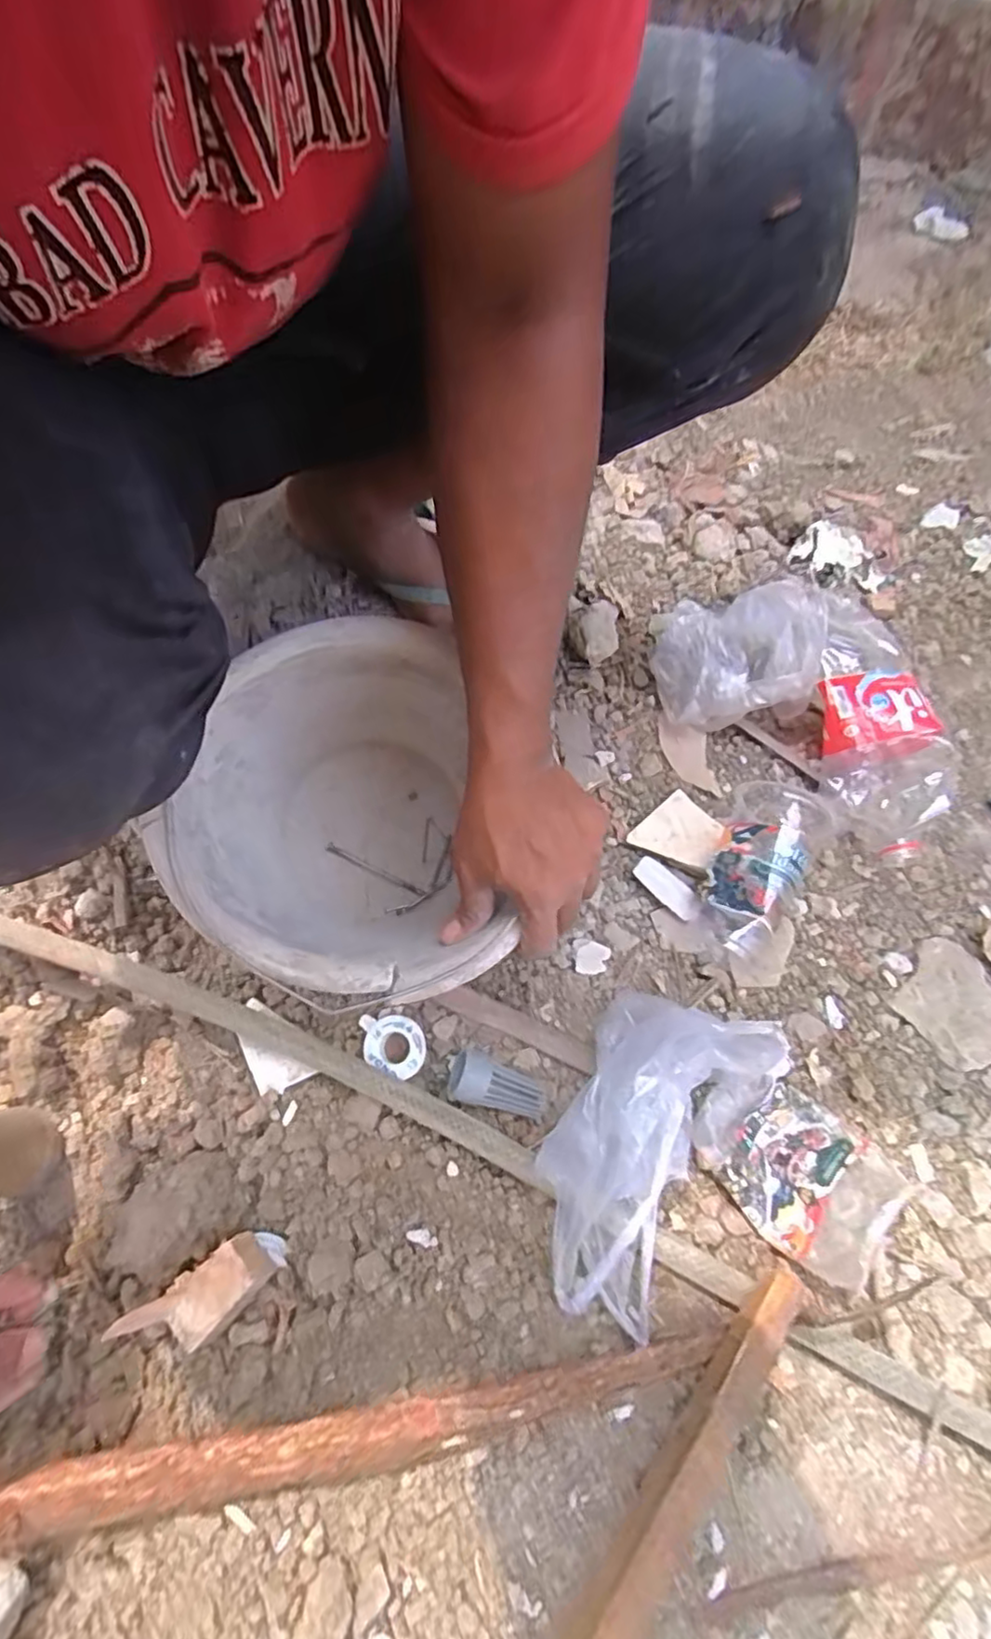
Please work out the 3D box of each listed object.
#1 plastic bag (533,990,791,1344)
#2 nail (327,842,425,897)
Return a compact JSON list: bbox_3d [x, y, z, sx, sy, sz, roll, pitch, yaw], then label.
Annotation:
[{"bbox_3d":[0.115,0.236,0.470,0.134,0.112,0.217,29,66,11],"label":"plastic bag"},{"bbox_3d":[-0.107,0.046,0.585,0.095,0.005,0.008,27,67,-6],"label":"nail"}]

